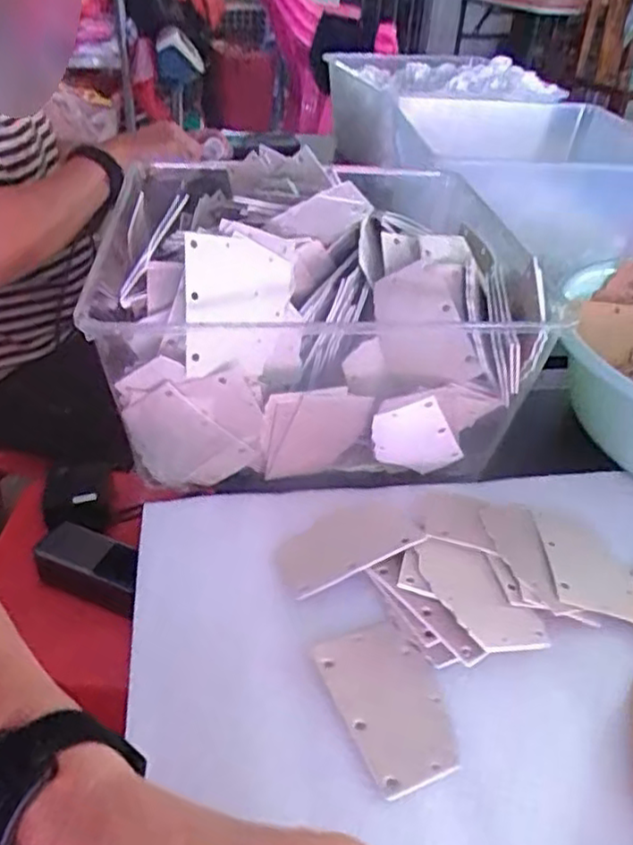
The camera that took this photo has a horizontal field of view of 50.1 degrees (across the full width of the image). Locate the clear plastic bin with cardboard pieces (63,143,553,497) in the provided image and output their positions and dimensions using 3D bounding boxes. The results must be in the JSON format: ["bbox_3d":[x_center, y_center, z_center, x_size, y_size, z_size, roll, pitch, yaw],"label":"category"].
[{"bbox_3d":[0.000,-0.061,0.485,0.290,0.154,0.215,-4,38,-8],"label":"clear plastic bin with cardboard pieces"}]

